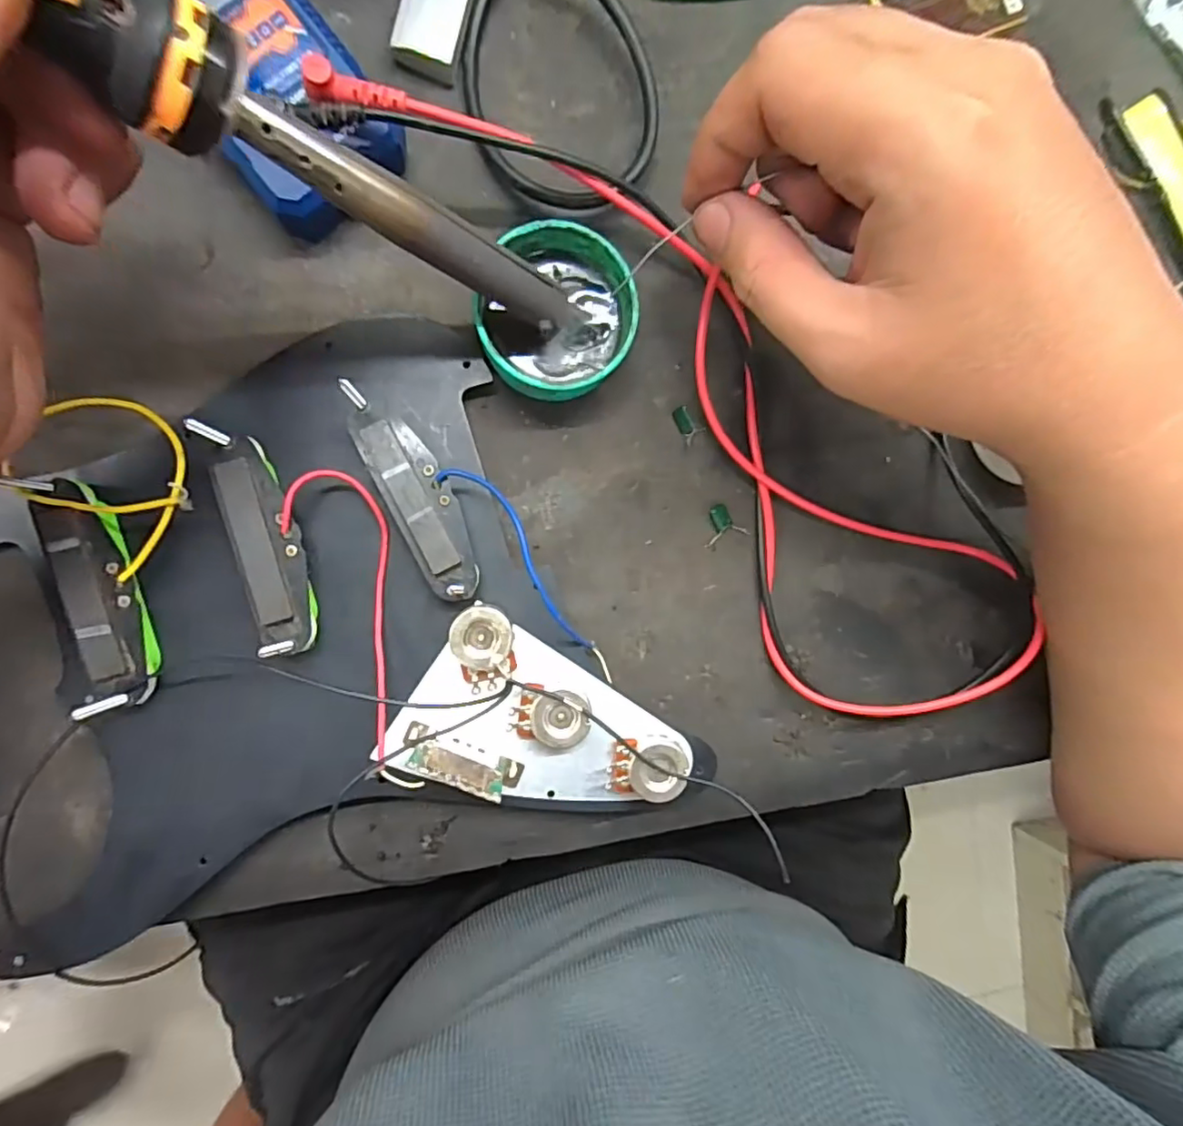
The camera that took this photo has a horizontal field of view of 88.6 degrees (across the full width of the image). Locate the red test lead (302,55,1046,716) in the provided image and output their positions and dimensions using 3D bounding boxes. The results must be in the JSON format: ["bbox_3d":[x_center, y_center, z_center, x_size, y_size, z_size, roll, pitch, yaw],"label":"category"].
[{"bbox_3d":[0.050,-0.066,0.241,0.101,0.042,0.351,-43,97,-5],"label":"red test lead"}]

